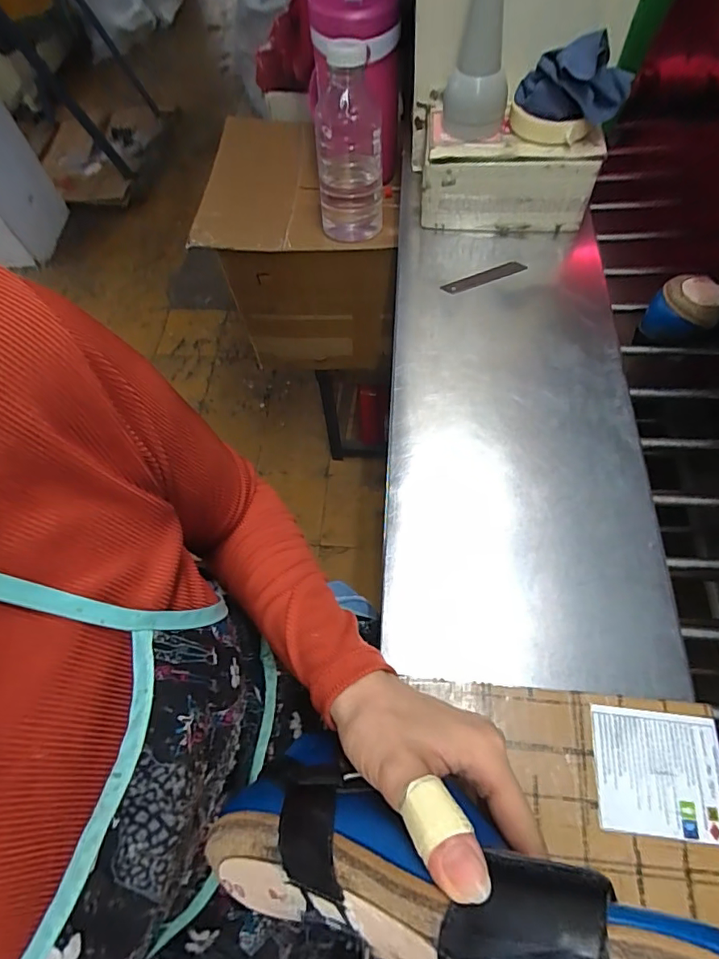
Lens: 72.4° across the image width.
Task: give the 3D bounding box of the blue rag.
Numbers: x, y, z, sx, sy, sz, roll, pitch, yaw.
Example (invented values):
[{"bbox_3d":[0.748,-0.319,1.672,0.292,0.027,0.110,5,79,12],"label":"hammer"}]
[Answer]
[{"bbox_3d":[0.221,-0.406,0.498,0.098,0.064,0.049,2,63,5],"label":"blue rag"}]

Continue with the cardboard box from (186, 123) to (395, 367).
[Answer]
[{"bbox_3d":[-0.083,-0.402,0.904,0.308,0.298,0.265,3,63,5],"label":"cardboard box"}]

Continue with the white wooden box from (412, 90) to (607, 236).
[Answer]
[{"bbox_3d":[0.166,-0.376,0.593,0.206,0.097,0.119,4,63,6],"label":"white wooden box"}]

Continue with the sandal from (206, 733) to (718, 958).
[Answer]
[{"bbox_3d":[0.029,0.171,0.193,0.220,0.062,0.070,2,61,29],"label":"sandal"}]

